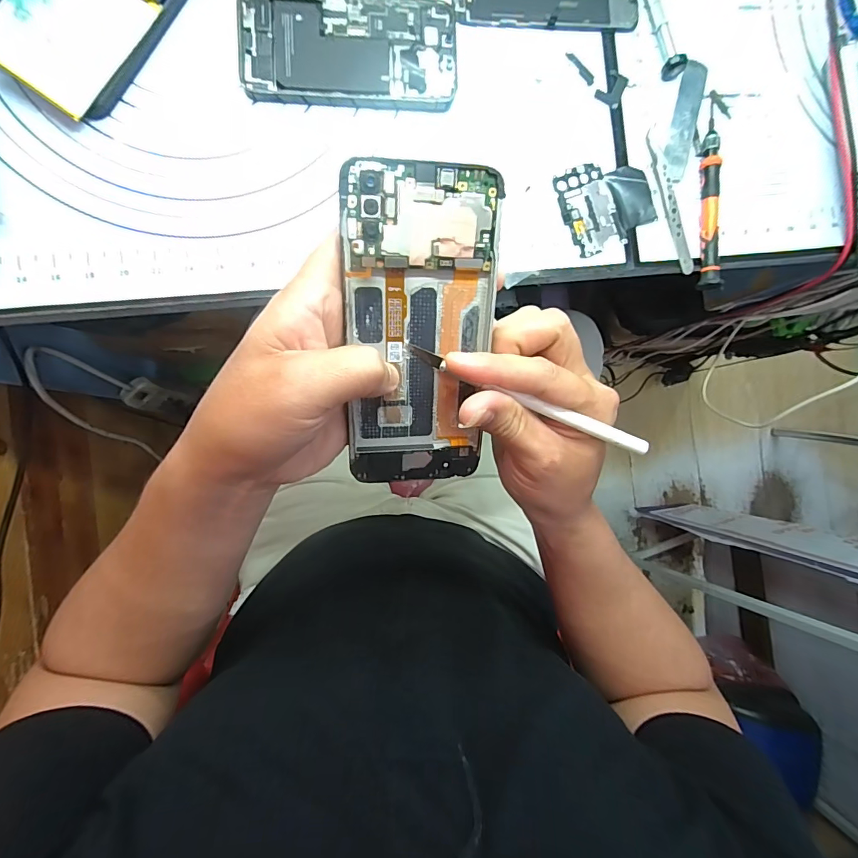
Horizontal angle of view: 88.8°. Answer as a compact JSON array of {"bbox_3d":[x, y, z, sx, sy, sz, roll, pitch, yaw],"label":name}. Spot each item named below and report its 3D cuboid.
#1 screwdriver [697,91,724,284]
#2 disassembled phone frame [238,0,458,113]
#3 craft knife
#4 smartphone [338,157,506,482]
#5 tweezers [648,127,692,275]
[{"bbox_3d":[0.215,-0.178,0.331,0.012,0.017,0.145,2,92,-8],"label":"screwdriver"},{"bbox_3d":[-0.053,-0.259,0.297,0.142,0.011,0.072,-1,92,-8],"label":"disassembled phone frame"},{"bbox_3d":[0.051,-0.015,0.222,0.130,0.007,0.008,23,89,-1],"label":"craft knife"},{"bbox_3d":[-0.004,-0.043,0.217,0.070,0.007,0.152,-1,114,-8],"label":"smartphone"},{"bbox_3d":[0.184,-0.174,0.335,0.011,0.005,0.111,-19,95,-7],"label":"tweezers"}]

